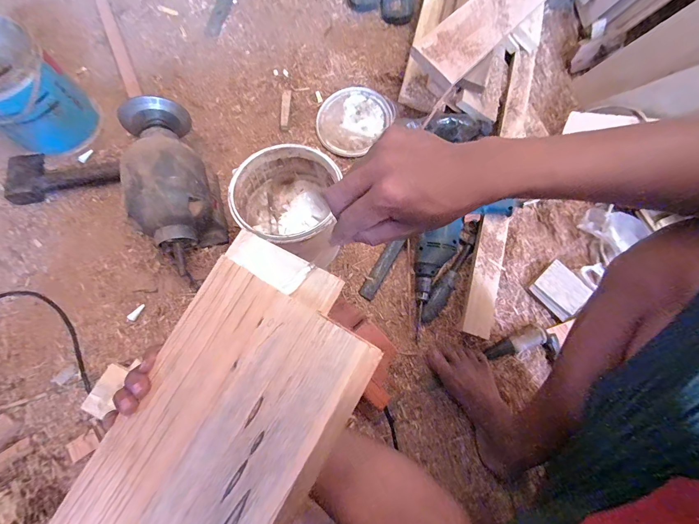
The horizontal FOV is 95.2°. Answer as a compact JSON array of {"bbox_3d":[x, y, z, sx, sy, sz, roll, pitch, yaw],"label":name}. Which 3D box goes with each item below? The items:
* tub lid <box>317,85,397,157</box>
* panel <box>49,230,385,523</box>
[{"bbox_3d":[0.006,-0.336,0.749,0.159,0.017,0.180,36,77,10],"label":"tub lid"},{"bbox_3d":[-0.147,0.193,0.270,0.208,0.025,0.439,25,81,32],"label":"panel"}]

